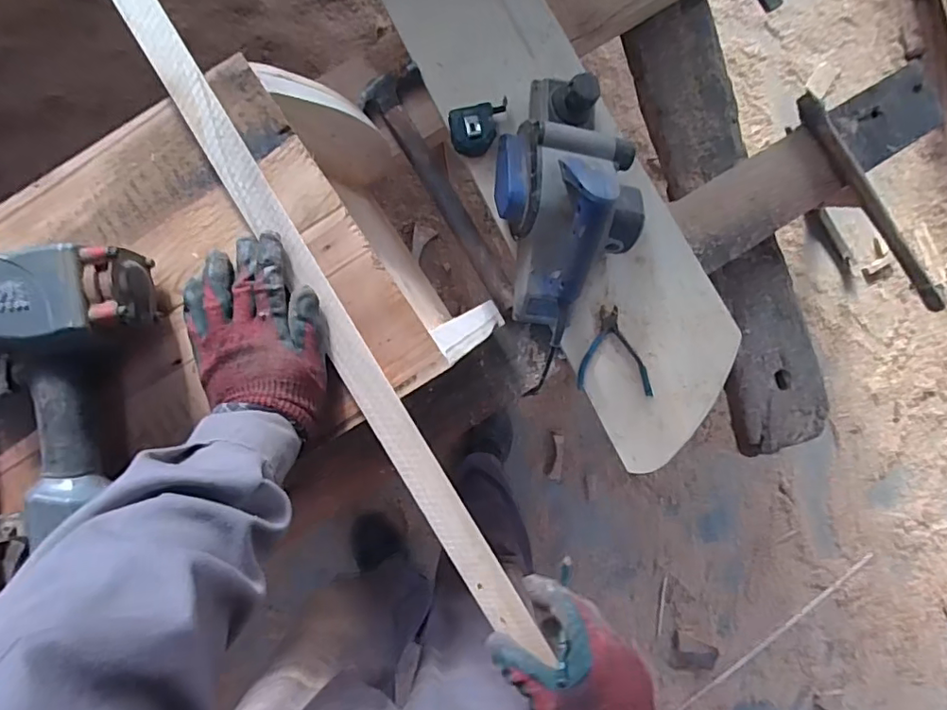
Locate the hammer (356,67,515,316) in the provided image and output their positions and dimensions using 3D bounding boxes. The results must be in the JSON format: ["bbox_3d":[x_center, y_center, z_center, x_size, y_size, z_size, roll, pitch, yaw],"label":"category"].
[{"bbox_3d":[-0.035,-0.221,0.772,0.084,0.032,0.365,-28,90,-7],"label":"hammer"}]

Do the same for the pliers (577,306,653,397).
[{"bbox_3d":[0.200,-0.007,0.780,0.104,0.011,0.117,6,86,-5],"label":"pliers"}]

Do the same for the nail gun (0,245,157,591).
[{"bbox_3d":[-0.359,0.062,0.452,0.204,0.077,0.282,-8,88,-6],"label":"nail gun"}]

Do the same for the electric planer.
[{"bbox_3d":[0.128,-0.185,0.705,0.182,0.154,0.375,2,87,-6],"label":"electric planer"}]

